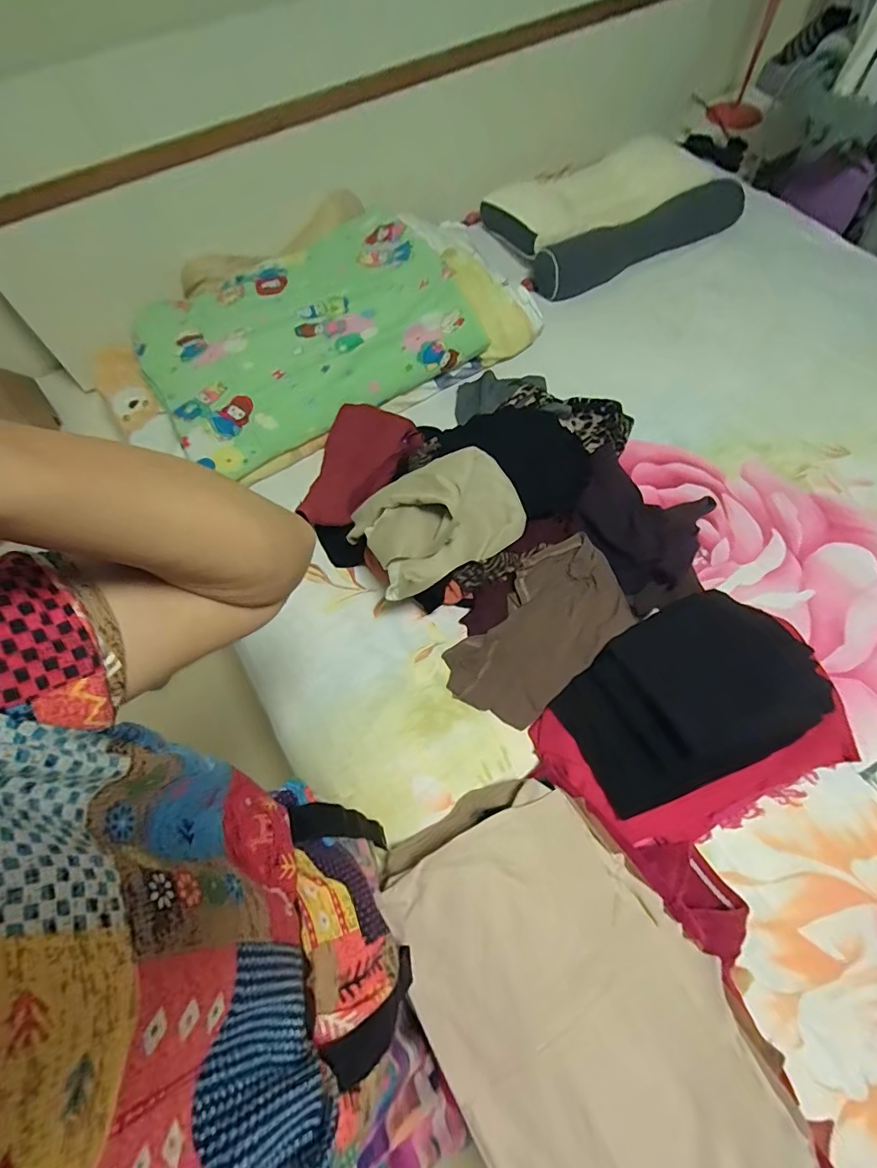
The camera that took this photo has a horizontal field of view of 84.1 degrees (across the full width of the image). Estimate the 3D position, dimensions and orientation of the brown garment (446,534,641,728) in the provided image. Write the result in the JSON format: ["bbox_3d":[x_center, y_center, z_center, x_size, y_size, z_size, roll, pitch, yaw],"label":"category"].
[{"bbox_3d":[0.164,0.076,0.787,0.320,0.062,0.180,-38,68,-14],"label":"brown garment"}]

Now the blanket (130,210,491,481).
[{"bbox_3d":[-0.288,-0.545,1.037,0.642,0.118,0.467,-31,67,-12],"label":"blanket"}]

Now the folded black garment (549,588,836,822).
[{"bbox_3d":[0.346,0.148,0.674,0.327,0.114,0.229,-26,66,-9],"label":"folded black garment"}]

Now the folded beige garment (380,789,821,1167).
[{"bbox_3d":[0.151,0.466,0.509,0.282,0.040,0.420,-29,66,-11],"label":"folded beige garment"}]

